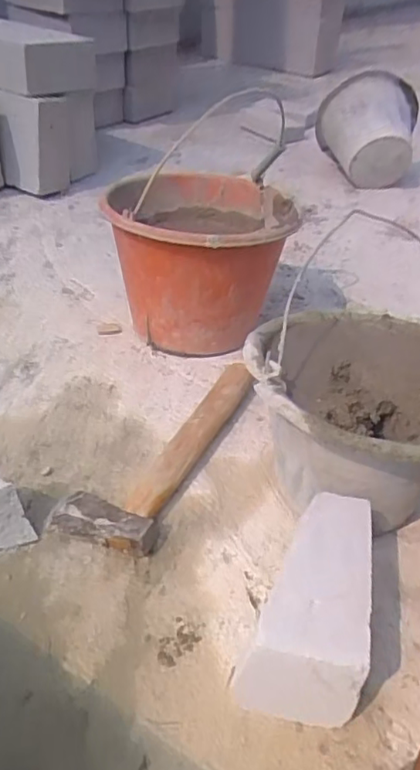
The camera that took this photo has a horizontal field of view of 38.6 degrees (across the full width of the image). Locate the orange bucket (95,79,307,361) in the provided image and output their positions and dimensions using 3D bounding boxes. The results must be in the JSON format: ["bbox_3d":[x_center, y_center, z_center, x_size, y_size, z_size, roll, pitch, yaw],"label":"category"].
[{"bbox_3d":[-0.011,-0.181,0.909,0.240,0.211,0.262,2,38,-1],"label":"orange bucket"}]

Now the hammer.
[{"bbox_3d":[-0.054,0.063,0.720,0.120,0.036,0.330,16,40,17],"label":"hammer"}]

